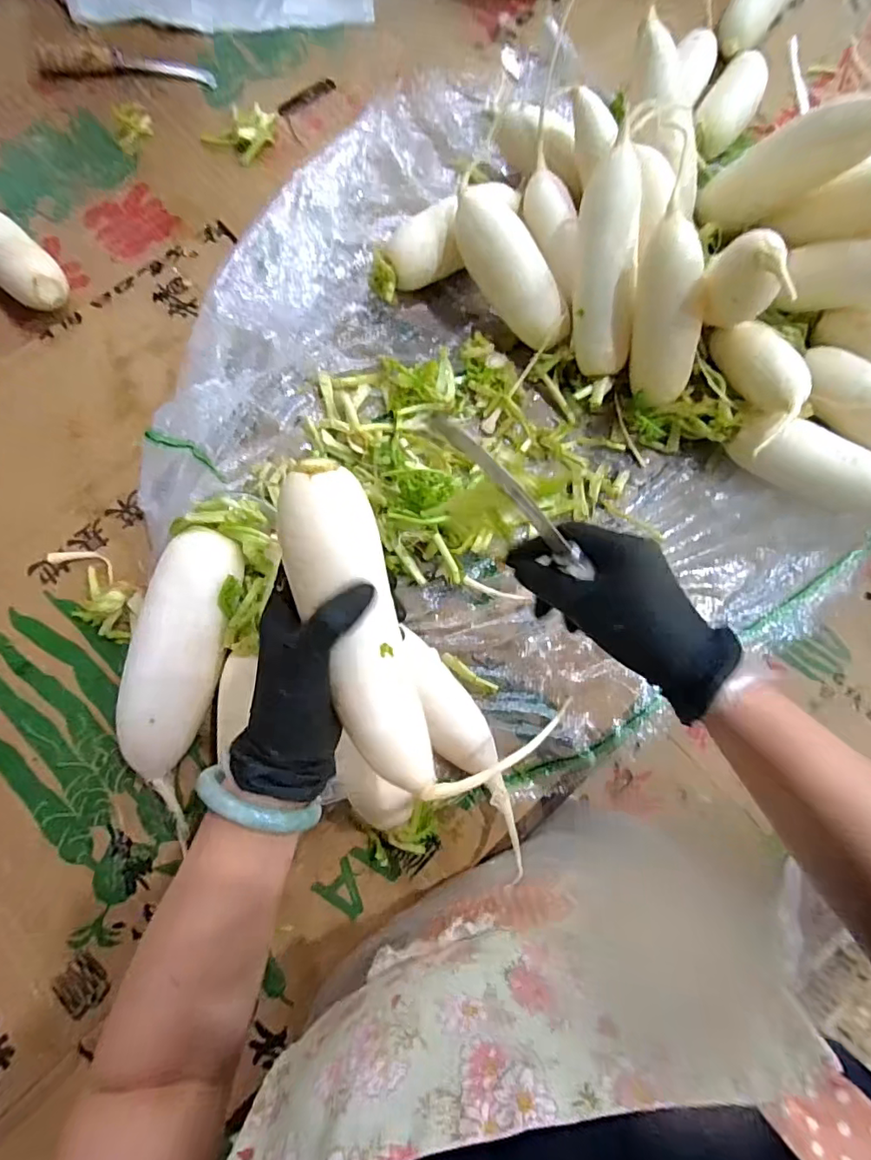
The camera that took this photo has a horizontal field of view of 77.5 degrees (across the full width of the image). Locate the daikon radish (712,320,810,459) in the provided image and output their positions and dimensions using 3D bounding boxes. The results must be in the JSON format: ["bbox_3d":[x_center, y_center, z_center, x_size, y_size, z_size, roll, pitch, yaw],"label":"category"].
[{"bbox_3d":[0.297,-0.188,0.492,0.047,0.052,0.138,-10,58,-3],"label":"daikon radish"}]

